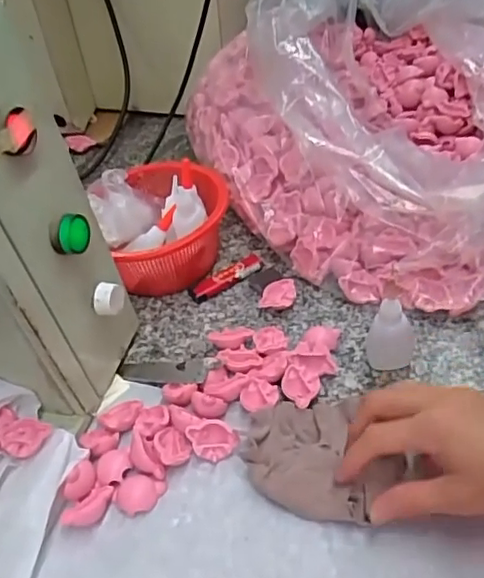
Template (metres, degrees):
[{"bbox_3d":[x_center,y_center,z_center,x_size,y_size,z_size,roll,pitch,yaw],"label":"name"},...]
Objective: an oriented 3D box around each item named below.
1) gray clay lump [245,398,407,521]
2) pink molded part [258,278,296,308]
[{"bbox_3d":[0.054,0.113,0.408,0.103,0.023,0.086,4,45,10],"label":"gray clay lump"},{"bbox_3d":[0.033,0.005,0.538,0.032,0.014,0.030,-1,44,5],"label":"pink molded part"}]

